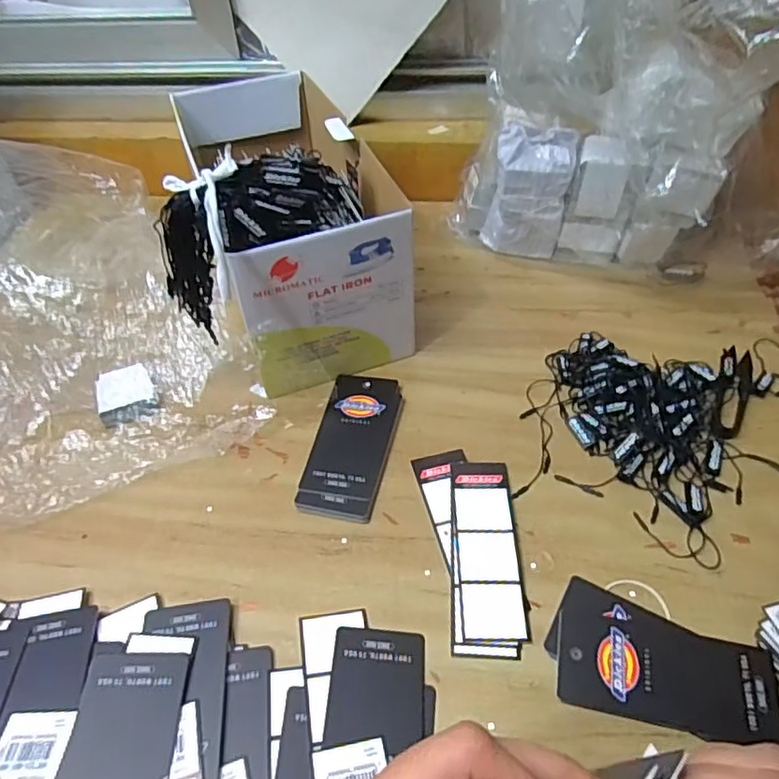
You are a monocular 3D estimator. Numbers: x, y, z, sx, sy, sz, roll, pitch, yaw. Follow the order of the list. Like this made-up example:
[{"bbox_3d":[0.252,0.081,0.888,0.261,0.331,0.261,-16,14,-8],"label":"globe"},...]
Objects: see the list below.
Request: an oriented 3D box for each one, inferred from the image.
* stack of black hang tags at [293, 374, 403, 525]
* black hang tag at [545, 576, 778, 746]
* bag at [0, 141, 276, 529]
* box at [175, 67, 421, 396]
[{"bbox_3d":[-0.026,0.038,0.426,0.053,0.009,0.120,7,48,10],"label":"stack of black hang tags"},{"bbox_3d":[0.145,0.145,0.319,0.111,0.004,0.064,12,49,14],"label":"black hang tag"},{"bbox_3d":[-0.276,-0.073,0.471,0.240,0.116,0.336,-24,50,-18],"label":"bag"},{"bbox_3d":[-0.085,-0.139,0.507,0.125,0.132,0.292,-17,48,-12],"label":"box"}]

